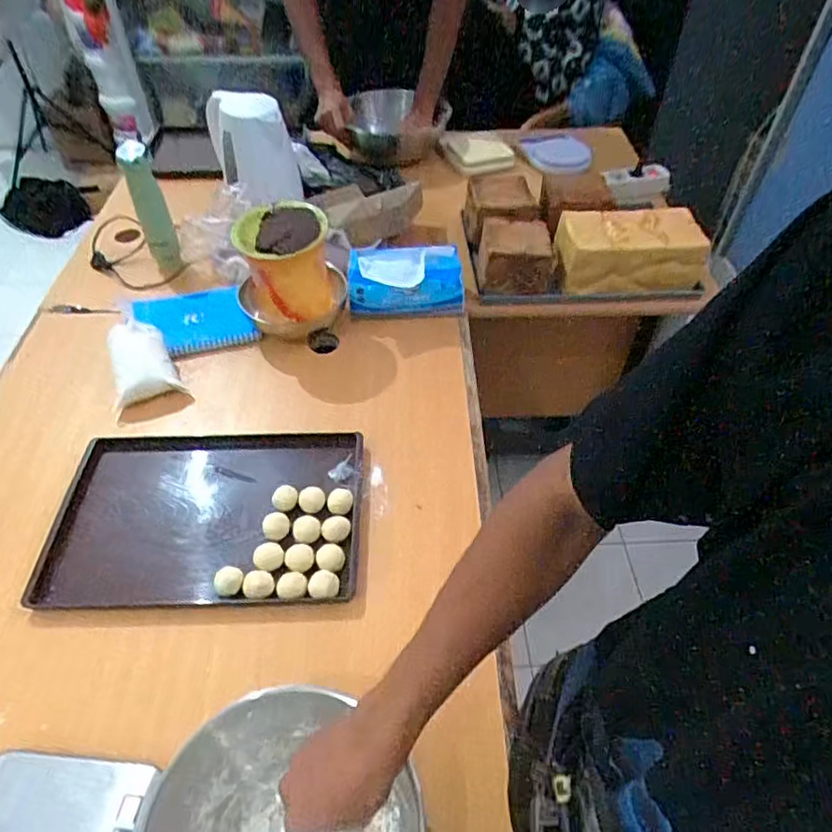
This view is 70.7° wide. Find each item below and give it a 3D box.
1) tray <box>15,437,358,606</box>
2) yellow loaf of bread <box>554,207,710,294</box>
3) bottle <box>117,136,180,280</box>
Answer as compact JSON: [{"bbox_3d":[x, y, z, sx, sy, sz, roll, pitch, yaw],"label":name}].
[{"bbox_3d":[-0.261,0.115,0.733,0.375,0.026,0.239,0,48,-1],"label":"tray"},{"bbox_3d":[0.375,-0.296,1.054,0.266,0.097,0.120,-4,51,-6],"label":"yellow loaf of bread"},{"bbox_3d":[-0.453,-0.352,1.007,0.052,0.216,0.058,-18,52,-15],"label":"bottle"}]

